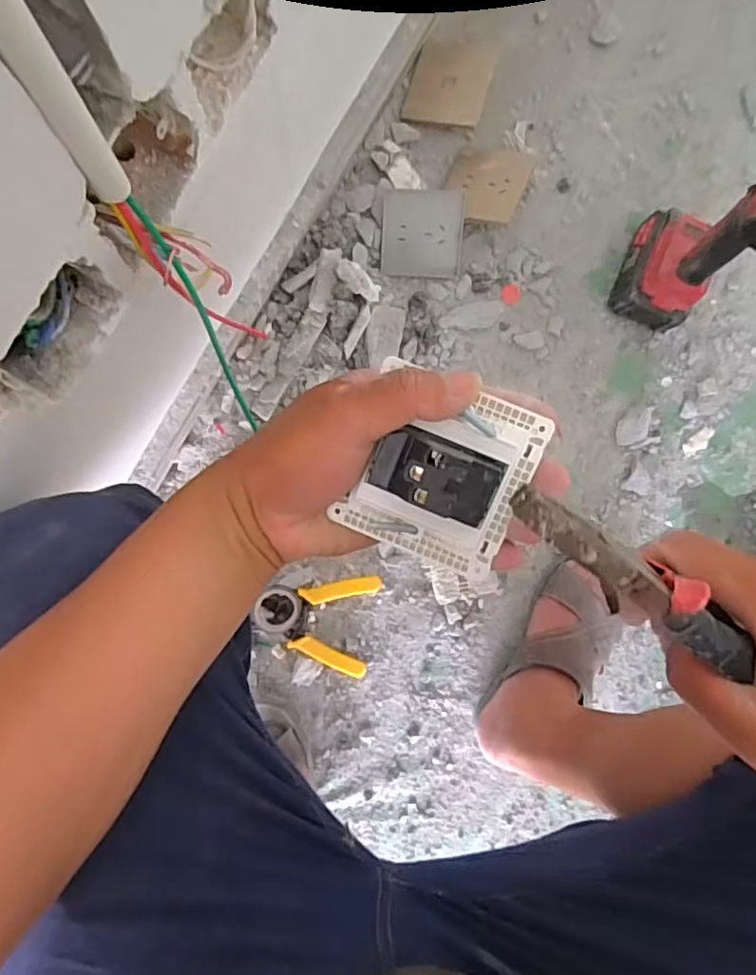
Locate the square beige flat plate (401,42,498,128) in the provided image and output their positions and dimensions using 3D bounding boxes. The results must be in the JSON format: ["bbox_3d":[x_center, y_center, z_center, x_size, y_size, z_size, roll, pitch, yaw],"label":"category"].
[{"bbox_3d":[0.074,-0.420,0.621,0.086,0.006,0.071,16,114,15],"label":"square beige flat plate"}]

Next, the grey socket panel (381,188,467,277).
[{"bbox_3d":[0.048,-0.269,0.633,0.086,0.005,0.083,0,114,-6],"label":"grey socket panel"}]

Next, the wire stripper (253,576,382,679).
[{"bbox_3d":[-0.069,0.145,0.655,0.128,0.024,0.107,12,90,-6],"label":"wire stripper"}]

